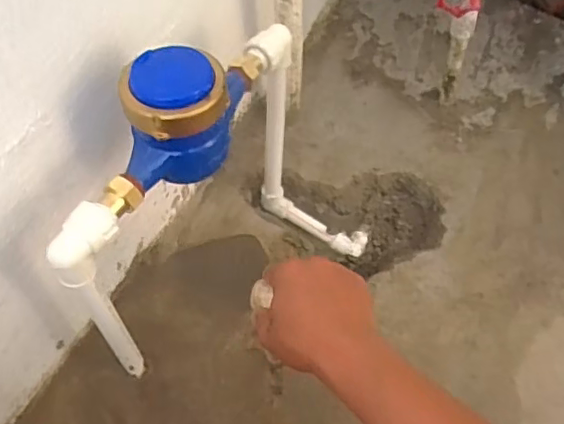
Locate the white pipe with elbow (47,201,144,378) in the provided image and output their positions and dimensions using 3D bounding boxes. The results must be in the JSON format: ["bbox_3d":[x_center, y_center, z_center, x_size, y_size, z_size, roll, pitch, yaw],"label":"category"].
[{"bbox_3d":[-0.144,0.083,0.510,0.028,0.247,0.055,33,61,20],"label":"white pipe with elbow"}]

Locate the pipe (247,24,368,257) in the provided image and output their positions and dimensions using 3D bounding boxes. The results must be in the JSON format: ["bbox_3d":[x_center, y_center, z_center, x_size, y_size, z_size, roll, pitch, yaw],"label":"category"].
[{"bbox_3d":[0.030,-0.062,0.647,0.155,0.289,0.050,29,61,19],"label":"pipe"}]

